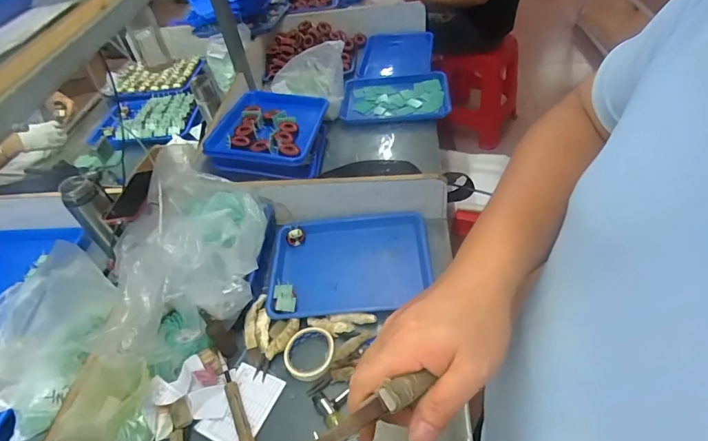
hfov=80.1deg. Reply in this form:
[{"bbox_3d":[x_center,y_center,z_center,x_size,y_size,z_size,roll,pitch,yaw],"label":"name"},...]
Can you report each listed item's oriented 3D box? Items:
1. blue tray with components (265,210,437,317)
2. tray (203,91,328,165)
[{"bbox_3d":[-0.006,0.093,0.899,0.339,0.047,0.249,-6,46,4],"label":"blue tray with components"},{"bbox_3d":[-0.223,-0.251,1.098,0.246,0.065,0.319,2,47,12],"label":"tray"}]

